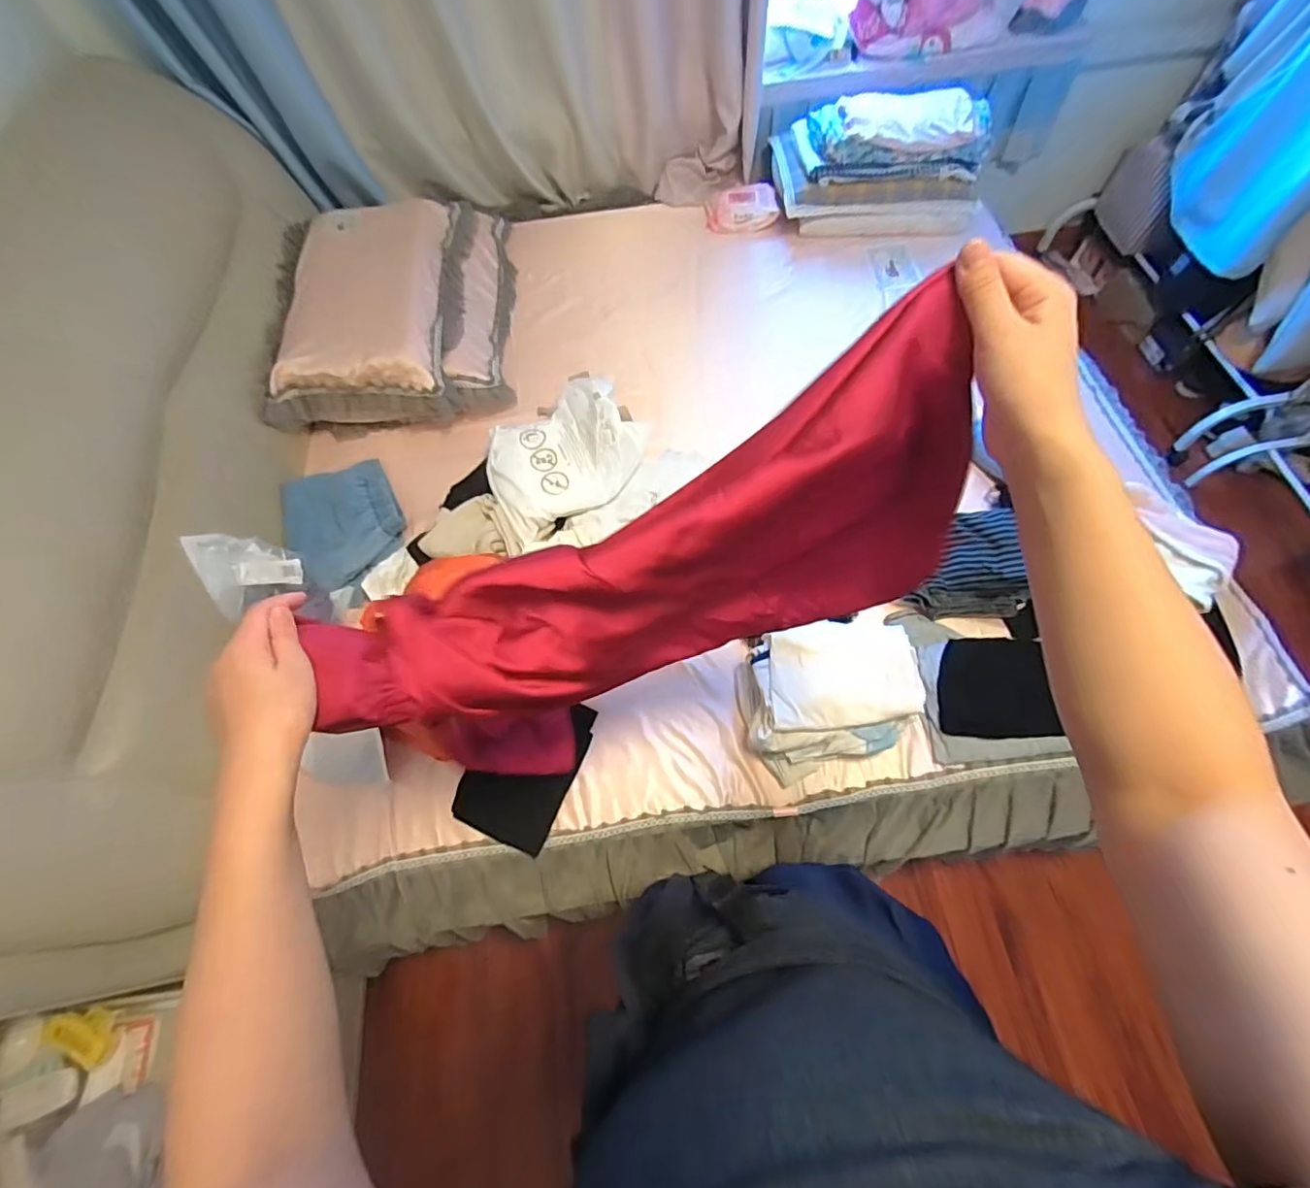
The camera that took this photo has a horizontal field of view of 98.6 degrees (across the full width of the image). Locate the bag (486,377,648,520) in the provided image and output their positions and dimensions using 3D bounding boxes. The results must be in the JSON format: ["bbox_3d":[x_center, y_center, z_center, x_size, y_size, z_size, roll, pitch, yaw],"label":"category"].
[{"bbox_3d":[-0.190,-0.301,1.187,0.318,0.103,0.242,-35,68,-12],"label":"bag"}]

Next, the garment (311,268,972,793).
[{"bbox_3d":[-0.001,-0.005,0.495,0.512,0.304,0.096,-21,65,7],"label":"garment"}]

